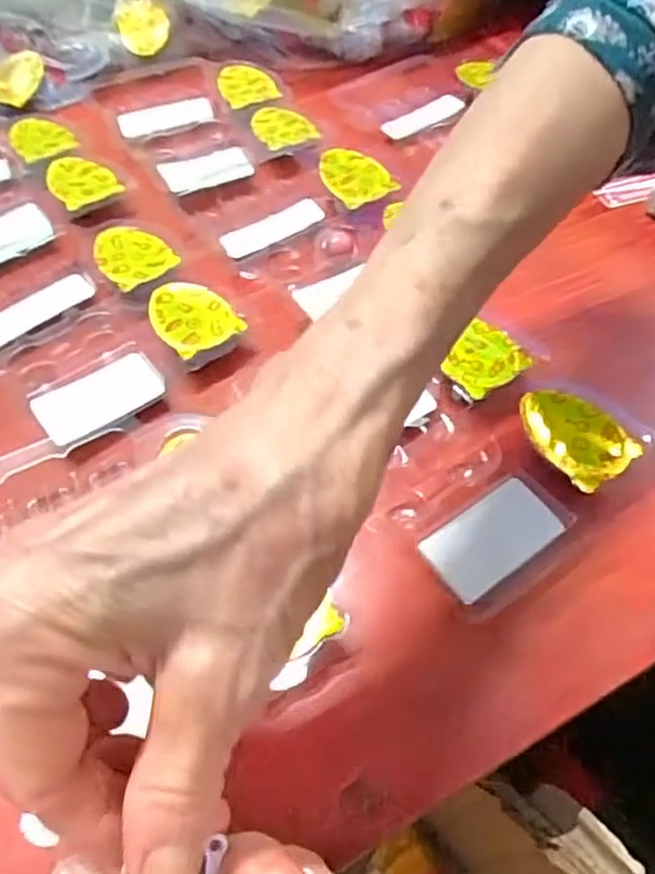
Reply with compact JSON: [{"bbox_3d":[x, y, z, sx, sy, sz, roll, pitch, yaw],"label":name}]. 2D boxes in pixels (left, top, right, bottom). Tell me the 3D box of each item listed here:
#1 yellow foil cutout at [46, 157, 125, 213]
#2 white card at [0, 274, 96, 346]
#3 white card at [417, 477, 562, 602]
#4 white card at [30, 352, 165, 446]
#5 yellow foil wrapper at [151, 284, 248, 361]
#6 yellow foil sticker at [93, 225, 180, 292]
[{"bbox_3d":[-0.157,-0.161,0.418,0.038,0.005,0.051,-37,62,-22],"label":"yellow foil cutout"},{"bbox_3d":[-0.159,-0.069,0.359,0.016,0.008,0.068,38,64,24],"label":"white card"},{"bbox_3d":[0.066,0.040,0.264,0.055,0.004,0.030,-30,63,-22],"label":"white card"},{"bbox_3d":[-0.109,-0.020,0.319,0.058,0.004,0.031,-29,66,-24],"label":"white card"},{"bbox_3d":[-0.071,-0.059,0.349,0.039,0.019,0.046,-34,61,-20],"label":"yellow foil wrapper"},{"bbox_3d":[-0.111,-0.102,0.376,0.038,0.010,0.047,-38,62,-22],"label":"yellow foil sticker"}]

